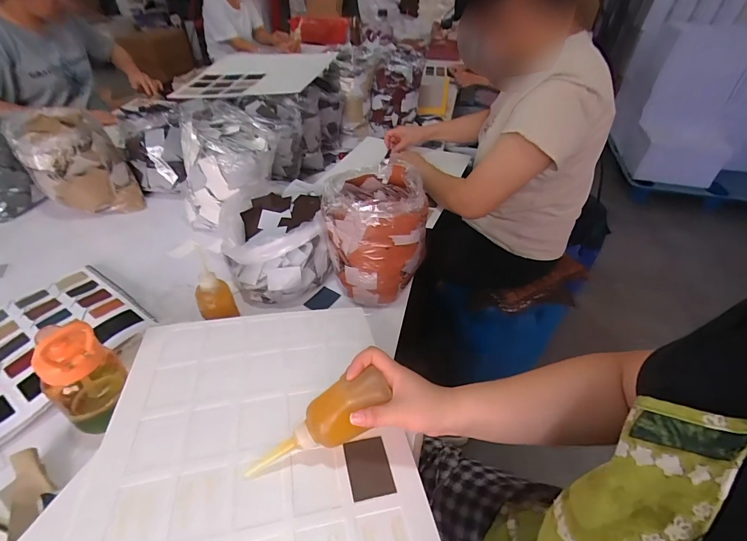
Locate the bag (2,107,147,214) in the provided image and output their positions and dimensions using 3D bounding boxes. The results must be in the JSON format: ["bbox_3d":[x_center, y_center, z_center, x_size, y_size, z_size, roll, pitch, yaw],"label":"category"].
[{"bbox_3d":[-0.752,-0.269,0.951,0.200,0.217,0.174,-30,49,-30],"label":"bag"}]

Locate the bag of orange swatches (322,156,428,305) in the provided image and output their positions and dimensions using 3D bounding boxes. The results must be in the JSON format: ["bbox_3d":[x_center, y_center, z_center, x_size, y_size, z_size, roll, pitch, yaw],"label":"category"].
[{"bbox_3d":[0.006,-0.079,0.745,0.187,0.206,0.185,-27,48,-28],"label":"bag of orange swatches"}]

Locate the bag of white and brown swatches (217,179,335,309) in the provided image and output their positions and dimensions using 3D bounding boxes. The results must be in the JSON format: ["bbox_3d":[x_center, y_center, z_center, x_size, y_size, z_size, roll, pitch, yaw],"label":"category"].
[{"bbox_3d":[-0.210,-0.073,0.806,0.202,0.134,0.287,-9,42,-10],"label":"bag of white and brown swatches"}]

